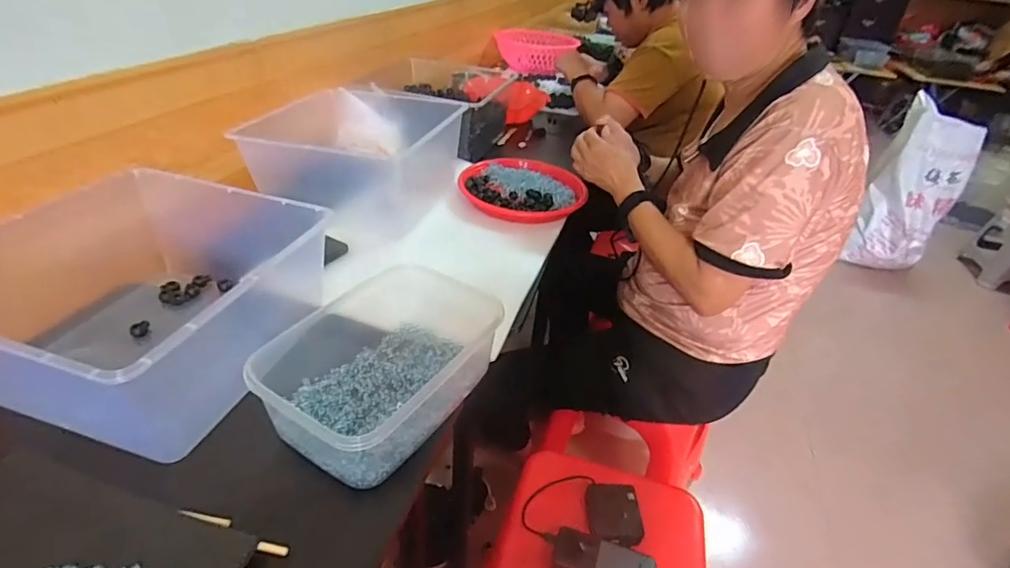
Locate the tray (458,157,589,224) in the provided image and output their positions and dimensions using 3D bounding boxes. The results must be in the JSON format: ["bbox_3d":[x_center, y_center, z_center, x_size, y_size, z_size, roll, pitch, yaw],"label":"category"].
[{"bbox_3d":[0.032,-0.172,0.969,0.236,0.053,0.205,12,36,8],"label":"tray"}]

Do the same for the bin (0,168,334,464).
[{"bbox_3d":[-0.385,0.006,0.580,0.306,0.146,0.345,14,36,12],"label":"bin"}]

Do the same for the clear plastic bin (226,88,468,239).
[{"bbox_3d":[-0.260,-0.234,0.921,0.302,0.139,0.323,12,36,9],"label":"clear plastic bin"}]

